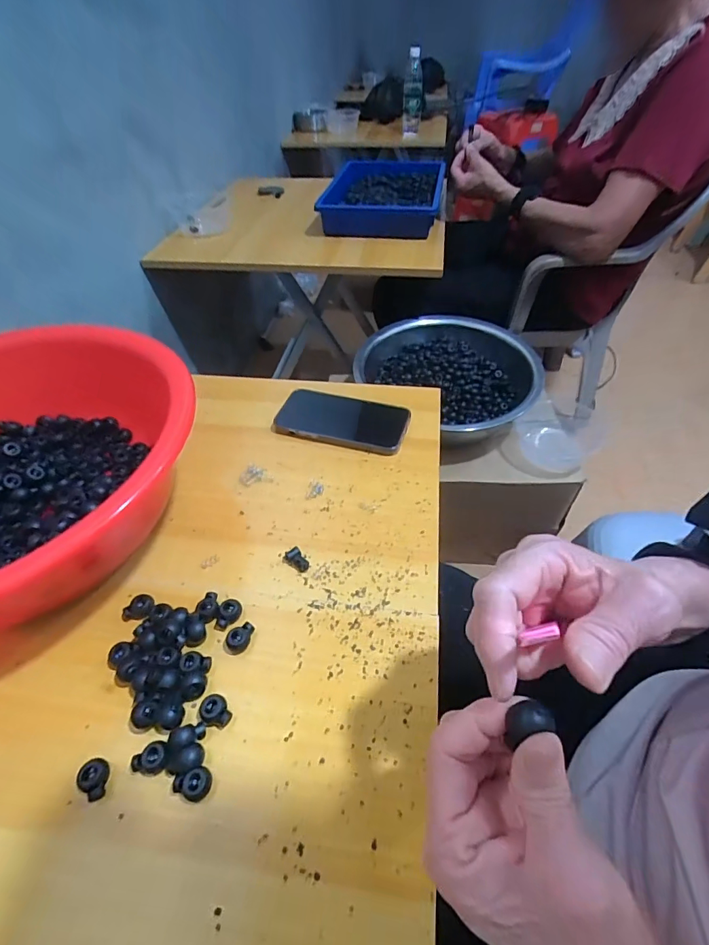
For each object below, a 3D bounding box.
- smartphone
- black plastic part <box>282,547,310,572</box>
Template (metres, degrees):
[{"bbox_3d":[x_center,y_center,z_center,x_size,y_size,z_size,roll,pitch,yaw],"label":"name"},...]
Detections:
[{"bbox_3d":[-0.015,-0.061,0.500,0.150,0.011,0.075,13,50,12],"label":"smartphone"},{"bbox_3d":[-0.050,0.076,0.375,0.024,0.010,0.015,31,56,25],"label":"black plastic part"}]

